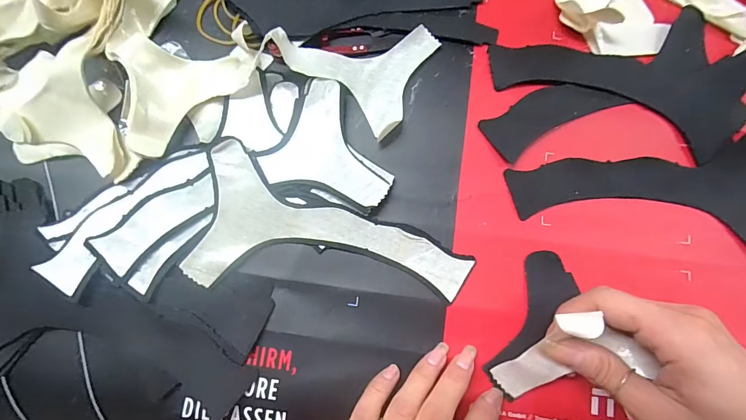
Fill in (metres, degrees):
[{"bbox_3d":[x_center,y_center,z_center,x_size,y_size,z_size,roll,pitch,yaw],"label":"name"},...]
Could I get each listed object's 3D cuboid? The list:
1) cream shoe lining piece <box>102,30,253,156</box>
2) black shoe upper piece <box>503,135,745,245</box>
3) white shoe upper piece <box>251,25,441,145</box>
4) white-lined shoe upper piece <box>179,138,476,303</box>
[{"bbox_3d":[-0.133,-0.088,0.250,0.096,0.034,0.057,-43,83,-6],"label":"cream shoe lining piece"},{"bbox_3d":[0.194,0.000,0.259,0.186,0.008,0.088,-10,81,0],"label":"black shoe upper piece"},{"bbox_3d":[-0.012,-0.109,0.258,0.094,0.032,0.085,28,82,4],"label":"white shoe upper piece"},{"bbox_3d":[-0.028,0.026,0.246,0.179,0.019,0.087,18,81,3],"label":"white-lined shoe upper piece"}]

